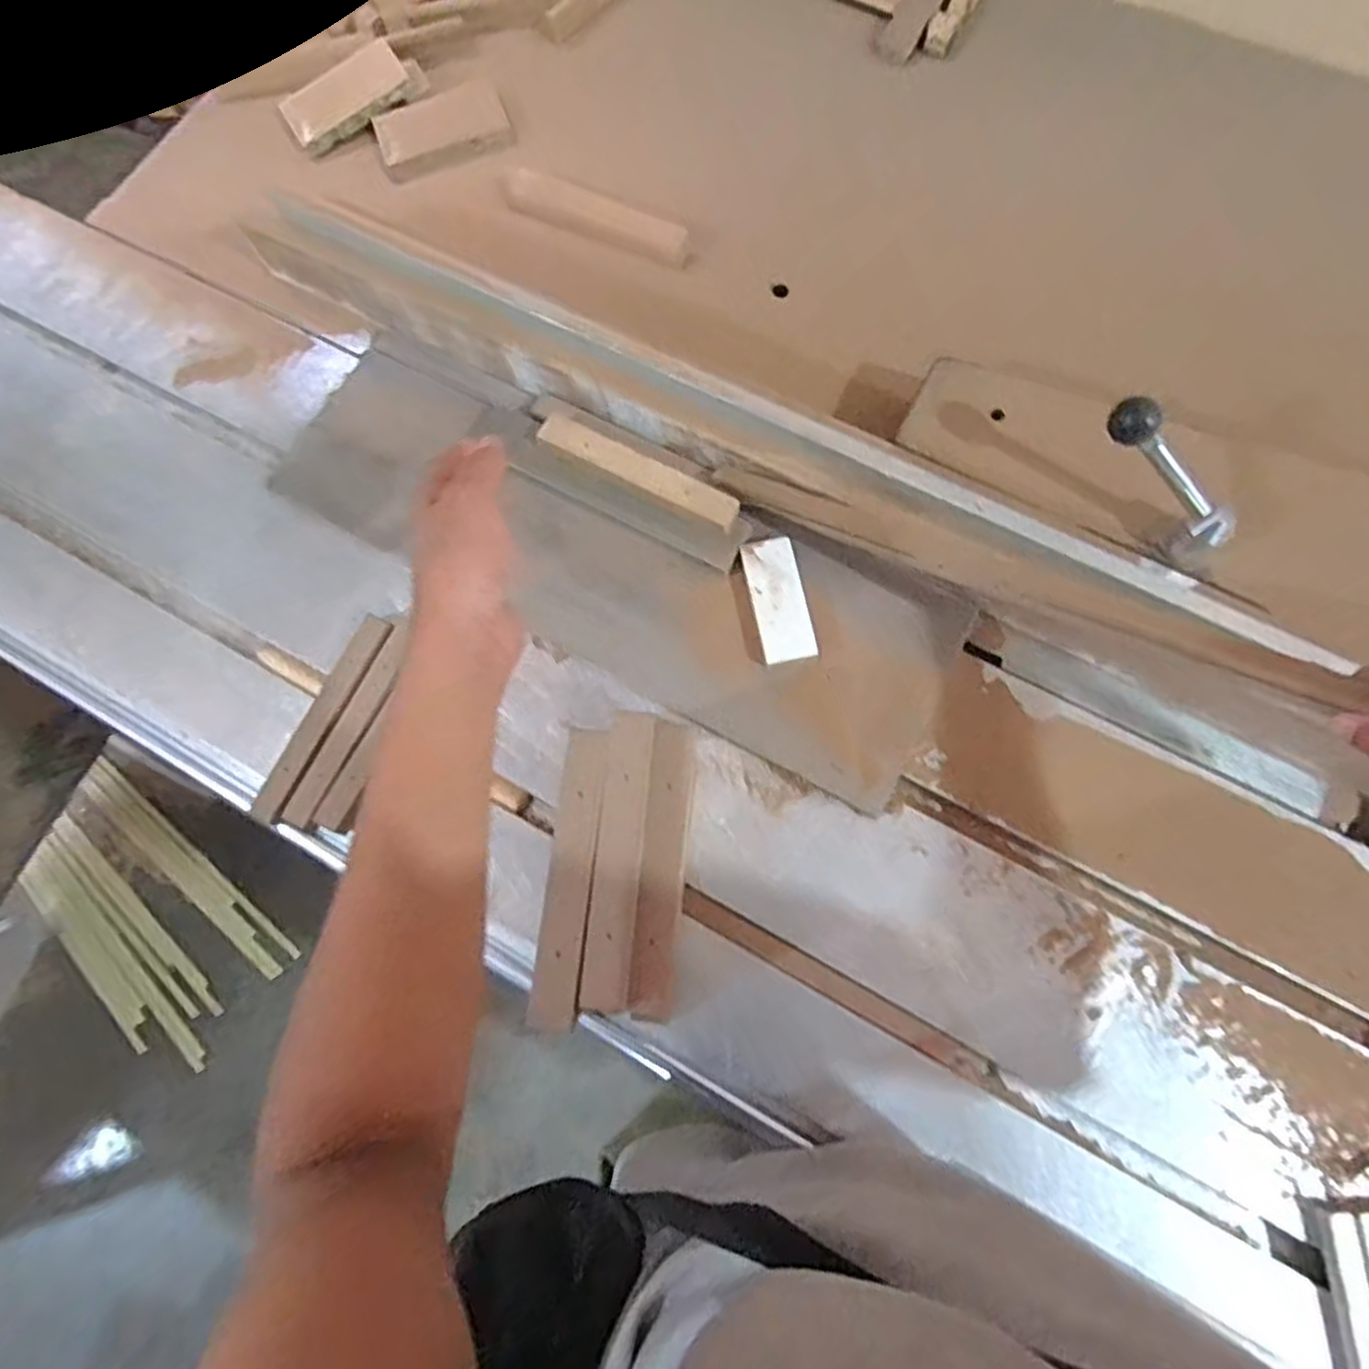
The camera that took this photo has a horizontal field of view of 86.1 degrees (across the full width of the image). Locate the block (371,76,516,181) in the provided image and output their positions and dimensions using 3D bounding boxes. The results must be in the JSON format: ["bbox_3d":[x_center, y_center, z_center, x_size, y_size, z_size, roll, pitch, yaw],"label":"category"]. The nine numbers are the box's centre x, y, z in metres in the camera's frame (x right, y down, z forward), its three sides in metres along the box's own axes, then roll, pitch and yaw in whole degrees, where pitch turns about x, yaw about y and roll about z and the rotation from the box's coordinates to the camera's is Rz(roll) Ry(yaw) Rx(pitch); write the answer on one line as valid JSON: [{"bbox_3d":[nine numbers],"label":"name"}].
[{"bbox_3d":[-0.243,-0.559,0.736,0.127,0.016,0.072,-22,76,-4],"label":"block"}]

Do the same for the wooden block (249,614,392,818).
[{"bbox_3d":[-0.284,0.024,0.578,0.024,0.013,0.174,23,77,8],"label":"wooden block"}]

